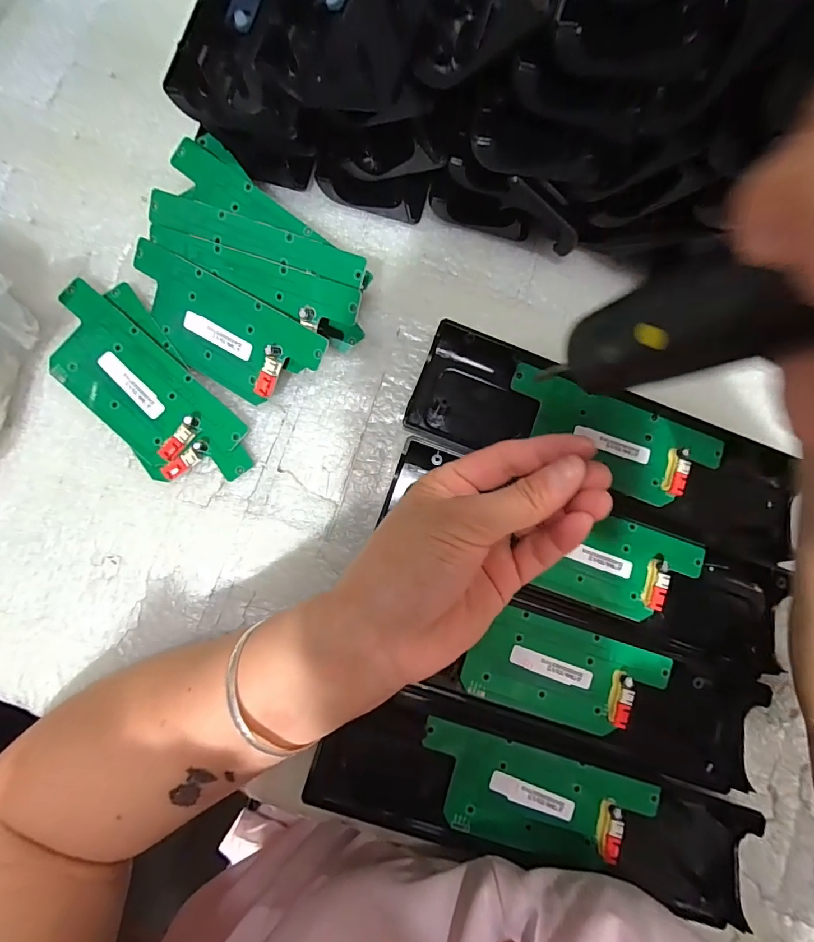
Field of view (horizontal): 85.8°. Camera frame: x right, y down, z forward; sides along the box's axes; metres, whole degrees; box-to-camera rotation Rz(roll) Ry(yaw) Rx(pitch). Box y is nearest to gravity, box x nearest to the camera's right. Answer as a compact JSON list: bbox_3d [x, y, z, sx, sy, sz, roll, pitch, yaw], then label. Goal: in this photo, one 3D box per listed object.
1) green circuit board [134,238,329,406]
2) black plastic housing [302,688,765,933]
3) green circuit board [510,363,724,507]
[{"bbox_3d":[-0.112,-0.081,0.255,0.134,0.010,0.055,31,109,12],"label":"green circuit board"},{"bbox_3d":[0.072,0.188,0.252,0.246,0.026,0.068,18,83,-1],"label":"black plastic housing"},{"bbox_3d":[0.123,-0.023,0.270,0.128,0.010,0.052,27,83,1],"label":"green circuit board"}]

